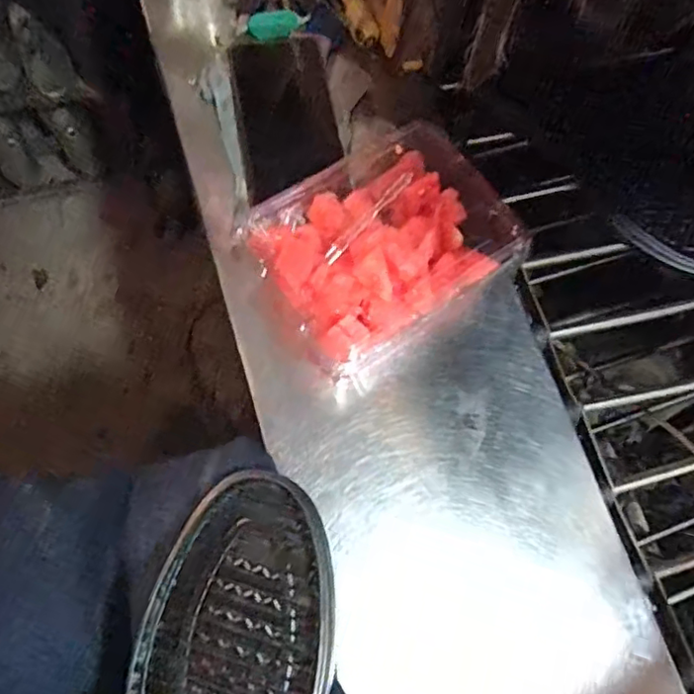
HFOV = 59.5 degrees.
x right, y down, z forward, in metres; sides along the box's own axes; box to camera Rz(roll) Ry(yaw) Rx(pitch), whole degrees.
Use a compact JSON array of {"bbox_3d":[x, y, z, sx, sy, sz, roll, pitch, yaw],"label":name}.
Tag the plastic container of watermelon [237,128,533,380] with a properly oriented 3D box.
[{"bbox_3d":[0.027,-0.074,0.445,0.184,0.063,0.135,-33,76,-12],"label":"plastic container of watermelon"}]

